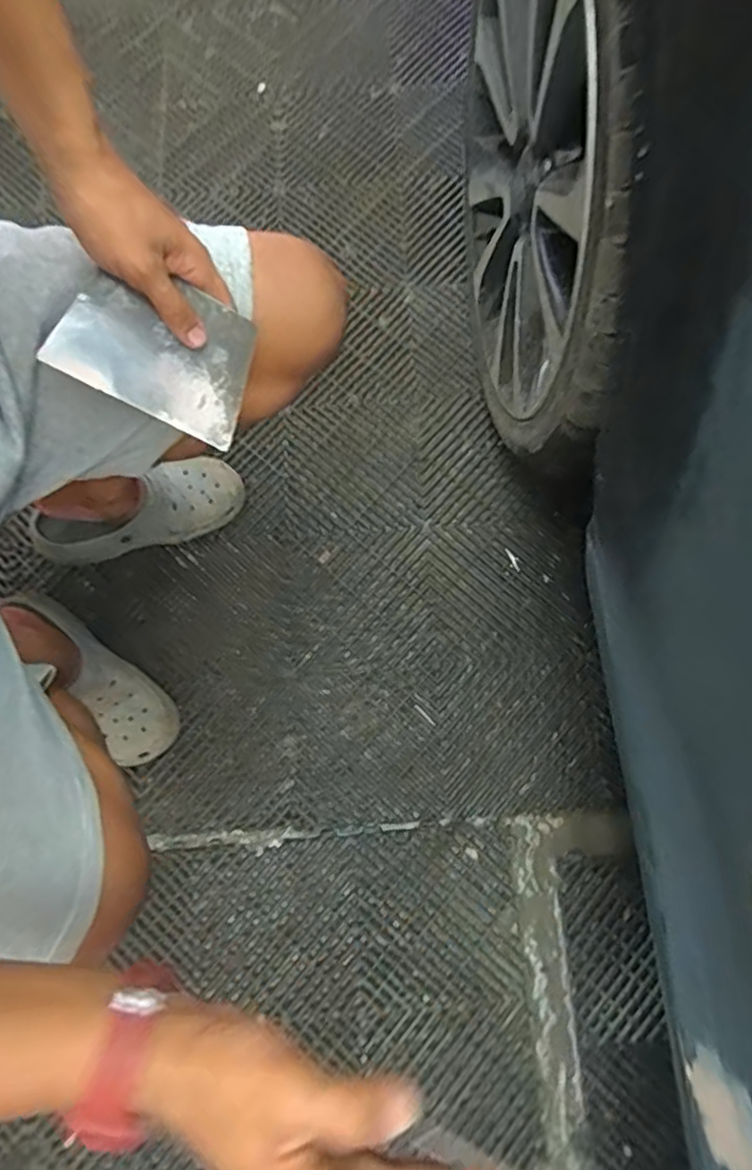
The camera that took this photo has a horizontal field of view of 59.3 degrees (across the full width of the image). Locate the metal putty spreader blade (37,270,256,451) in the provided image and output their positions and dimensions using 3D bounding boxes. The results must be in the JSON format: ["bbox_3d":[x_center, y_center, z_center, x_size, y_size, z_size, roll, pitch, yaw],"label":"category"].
[{"bbox_3d":[-0.162,-0.178,0.501,0.139,0.005,0.098,23,100,-27],"label":"metal putty spreader blade"}]

